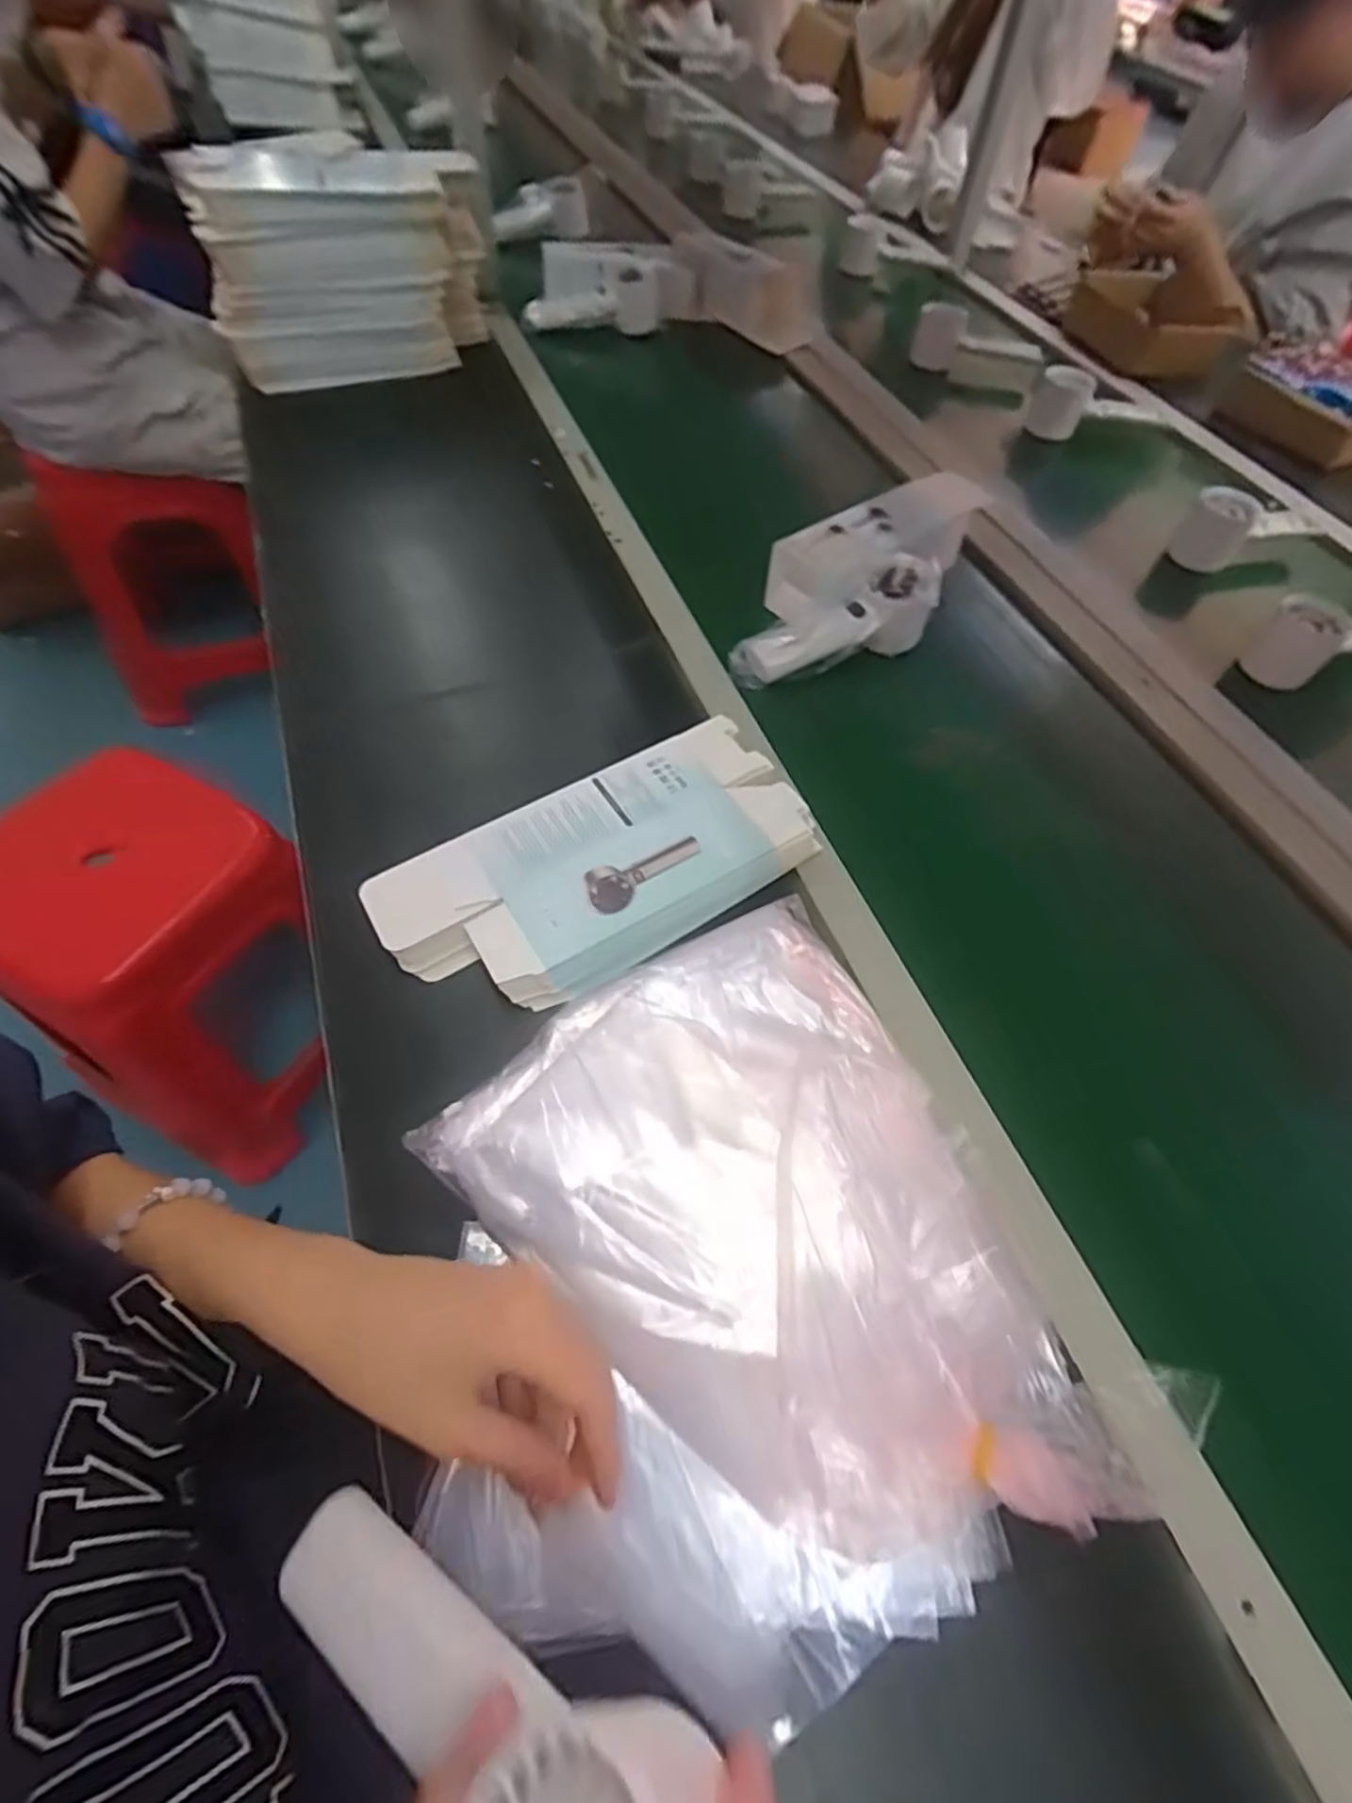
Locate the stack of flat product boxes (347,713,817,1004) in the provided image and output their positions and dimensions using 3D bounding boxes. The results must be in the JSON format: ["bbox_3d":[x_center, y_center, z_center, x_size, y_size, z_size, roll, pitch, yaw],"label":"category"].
[{"bbox_3d":[-0.049,-0.022,0.475,0.266,0.031,0.124,-26,63,-18],"label":"stack of flat product boxes"}]

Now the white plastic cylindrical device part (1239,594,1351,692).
[{"bbox_3d":[0.574,-0.230,0.645,0.124,0.058,0.052,-13,59,-11],"label":"white plastic cylindrical device part"}]

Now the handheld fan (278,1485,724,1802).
[{"bbox_3d":[-0.060,0.225,0.204,0.154,0.038,0.057,-8,45,44],"label":"handheld fan"}]

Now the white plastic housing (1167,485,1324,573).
[{"bbox_3d":[0.569,-0.371,0.736,0.150,0.051,0.046,-11,59,-10],"label":"white plastic housing"}]

